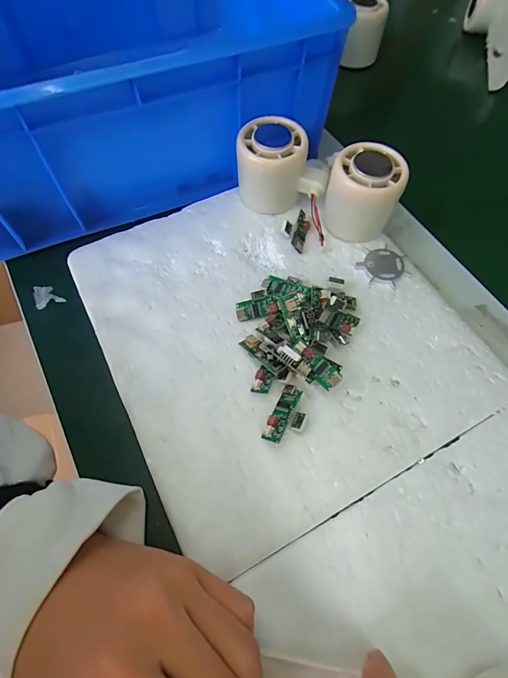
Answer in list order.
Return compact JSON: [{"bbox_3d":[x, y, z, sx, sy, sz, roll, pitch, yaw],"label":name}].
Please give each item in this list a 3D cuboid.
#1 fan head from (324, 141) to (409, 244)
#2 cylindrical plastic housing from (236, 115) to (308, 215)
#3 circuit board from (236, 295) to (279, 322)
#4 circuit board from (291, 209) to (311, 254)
[{"bbox_3d":[0.087,-0.115,0.300,0.054,0.060,0.045,17,64,8],"label":"fan head"},{"bbox_3d":[0.014,-0.142,0.311,0.053,0.062,0.043,12,64,5],"label":"cylindrical plastic housing"},{"bbox_3d":[0.003,-0.023,0.276,0.031,0.006,0.014,-14,96,-1],"label":"circuit board"},{"bbox_3d":[0.040,-0.089,0.312,0.011,0.012,0.038,16,64,7],"label":"circuit board"}]

